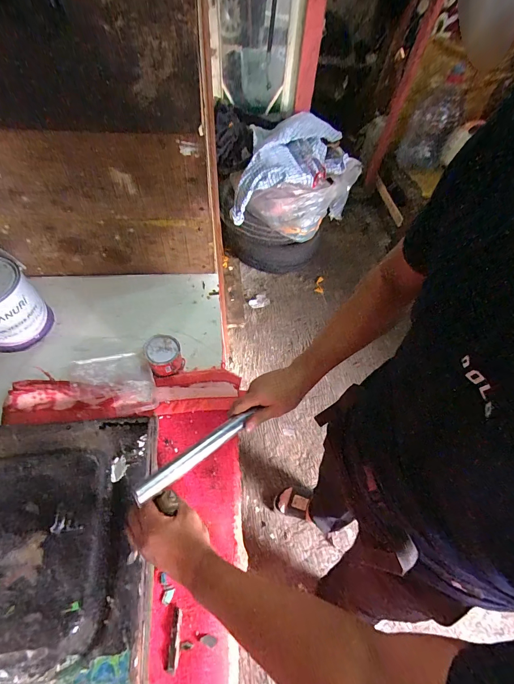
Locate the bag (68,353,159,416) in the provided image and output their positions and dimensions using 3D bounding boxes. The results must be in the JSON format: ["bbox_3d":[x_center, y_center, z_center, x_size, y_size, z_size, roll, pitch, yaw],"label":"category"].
[{"bbox_3d":[-0.299,0.085,0.674,0.156,0.032,0.161,-18,60,-13],"label":"bag"}]

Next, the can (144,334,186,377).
[{"bbox_3d":[-0.200,0.028,0.698,0.073,0.060,0.073,-25,62,-17],"label":"can"}]

